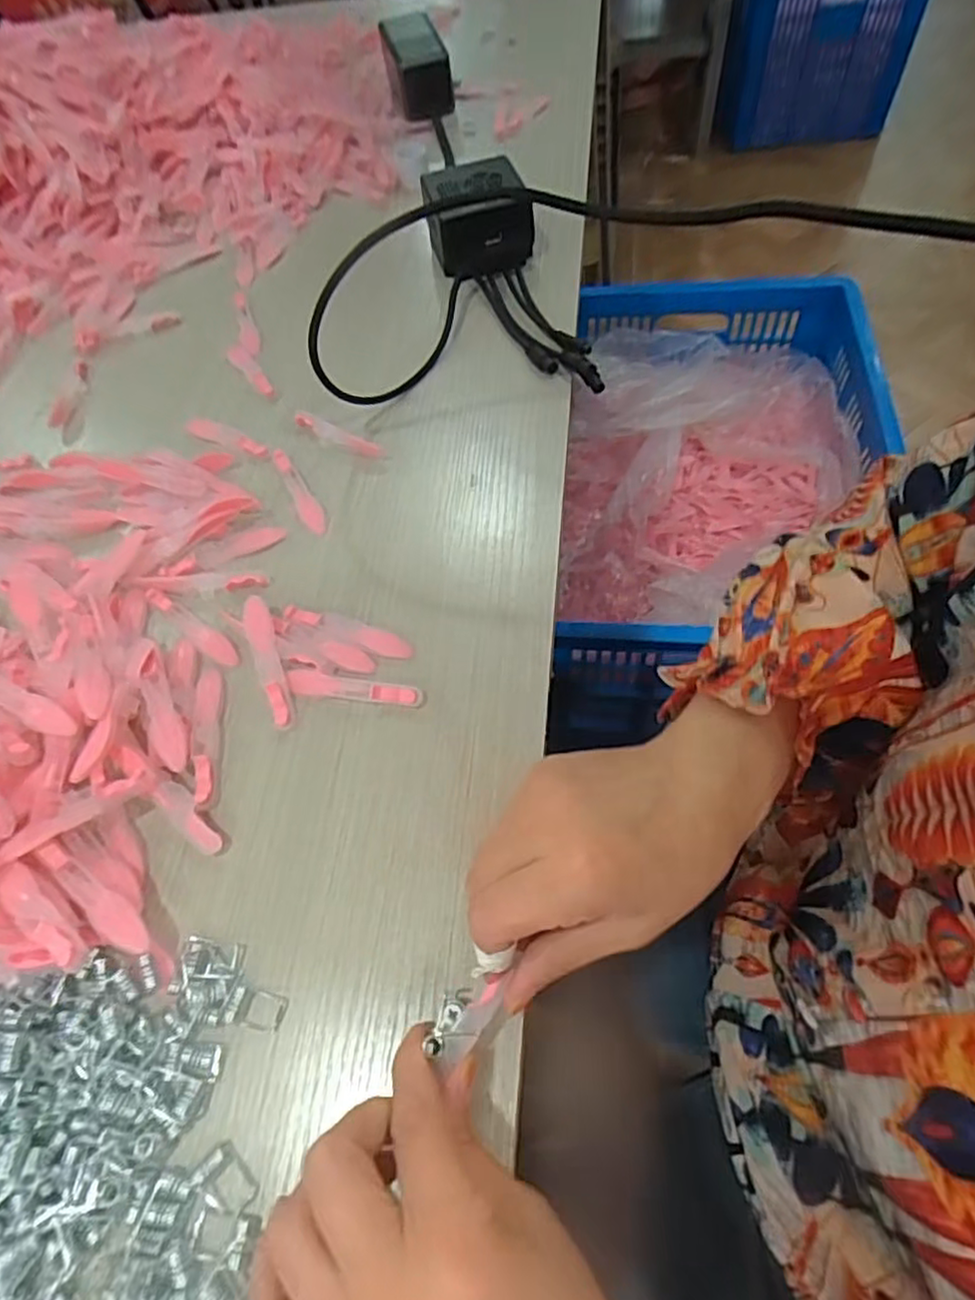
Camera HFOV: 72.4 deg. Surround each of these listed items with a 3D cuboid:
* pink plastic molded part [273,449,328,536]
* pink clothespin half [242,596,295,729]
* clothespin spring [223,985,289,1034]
[{"bbox_3d":[-0.122,-0.104,0.432,0.013,0.006,0.080,-27,64,-13],"label":"pink plastic molded part"},{"bbox_3d":[-0.119,0.006,0.361,0.014,0.013,0.077,-17,62,-8],"label":"pink clothespin half"},{"bbox_3d":[-0.098,0.151,0.279,0.024,0.004,0.015,12,62,7],"label":"clothespin spring"}]

